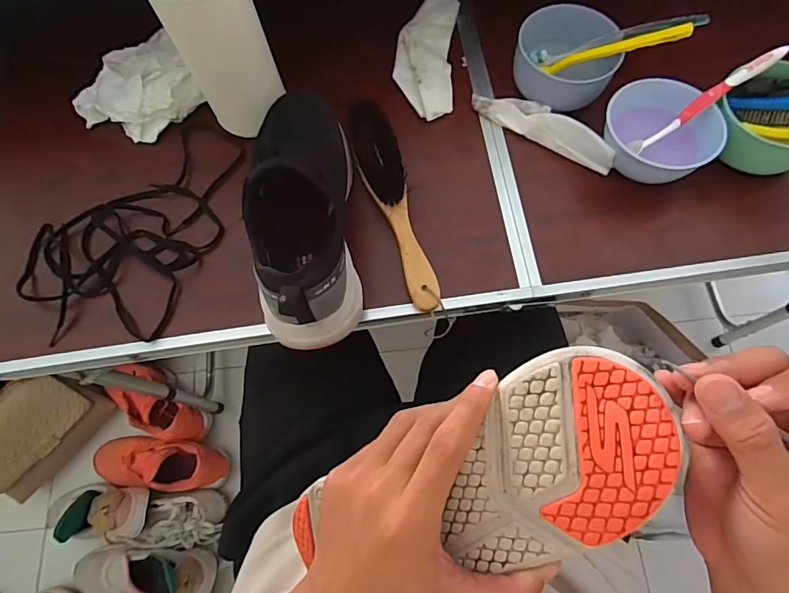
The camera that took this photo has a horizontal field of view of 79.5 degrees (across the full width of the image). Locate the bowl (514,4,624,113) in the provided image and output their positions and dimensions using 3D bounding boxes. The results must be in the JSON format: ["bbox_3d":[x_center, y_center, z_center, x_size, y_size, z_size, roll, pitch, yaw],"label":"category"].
[{"bbox_3d":[0.187,-0.259,0.517,0.108,0.053,0.094,23,73,10],"label":"bowl"}]

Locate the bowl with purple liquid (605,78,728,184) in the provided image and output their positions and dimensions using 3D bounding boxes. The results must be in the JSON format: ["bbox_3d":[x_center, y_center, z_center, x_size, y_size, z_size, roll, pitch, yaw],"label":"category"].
[{"bbox_3d":[0.277,-0.170,0.496,0.108,0.052,0.107,-1,71,2],"label":"bowl with purple liquid"}]

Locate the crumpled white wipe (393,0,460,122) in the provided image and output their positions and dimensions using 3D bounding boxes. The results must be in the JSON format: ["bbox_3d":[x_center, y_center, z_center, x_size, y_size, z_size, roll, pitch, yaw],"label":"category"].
[{"bbox_3d":[0.037,-0.289,0.567,0.069,0.014,0.176,4,71,4],"label":"crumpled white wipe"}]

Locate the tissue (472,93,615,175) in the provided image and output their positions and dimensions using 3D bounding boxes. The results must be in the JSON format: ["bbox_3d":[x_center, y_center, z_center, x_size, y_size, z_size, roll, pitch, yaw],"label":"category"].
[{"bbox_3d":[0.163,-0.187,0.511,0.162,0.026,0.040,38,77,14],"label":"tissue"}]

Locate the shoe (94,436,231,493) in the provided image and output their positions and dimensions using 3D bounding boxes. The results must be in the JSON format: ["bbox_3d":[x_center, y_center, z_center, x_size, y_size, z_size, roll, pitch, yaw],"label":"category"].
[{"bbox_3d":[-0.475,0.333,0.946,0.293,0.076,0.091,4,71,4],"label":"shoe"}]

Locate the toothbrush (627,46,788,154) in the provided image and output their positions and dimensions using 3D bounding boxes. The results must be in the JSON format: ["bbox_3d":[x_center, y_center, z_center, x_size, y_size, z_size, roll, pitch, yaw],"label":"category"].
[{"bbox_3d":[0.312,-0.195,0.475,0.163,0.019,0.014,-35,71,15],"label":"toothbrush"}]

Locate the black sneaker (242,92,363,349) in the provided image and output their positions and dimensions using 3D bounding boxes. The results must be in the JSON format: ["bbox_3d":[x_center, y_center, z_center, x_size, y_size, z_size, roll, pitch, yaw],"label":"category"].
[{"bbox_3d":[-0.086,-0.089,0.440,0.090,0.099,0.272,-6,71,0],"label":"black sneaker"}]

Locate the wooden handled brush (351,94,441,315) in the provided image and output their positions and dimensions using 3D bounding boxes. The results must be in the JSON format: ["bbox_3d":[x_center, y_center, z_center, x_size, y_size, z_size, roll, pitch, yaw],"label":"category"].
[{"bbox_3d":[-0.003,-0.096,0.490,0.044,0.033,0.234,-15,71,-3],"label":"wooden handled brush"}]

